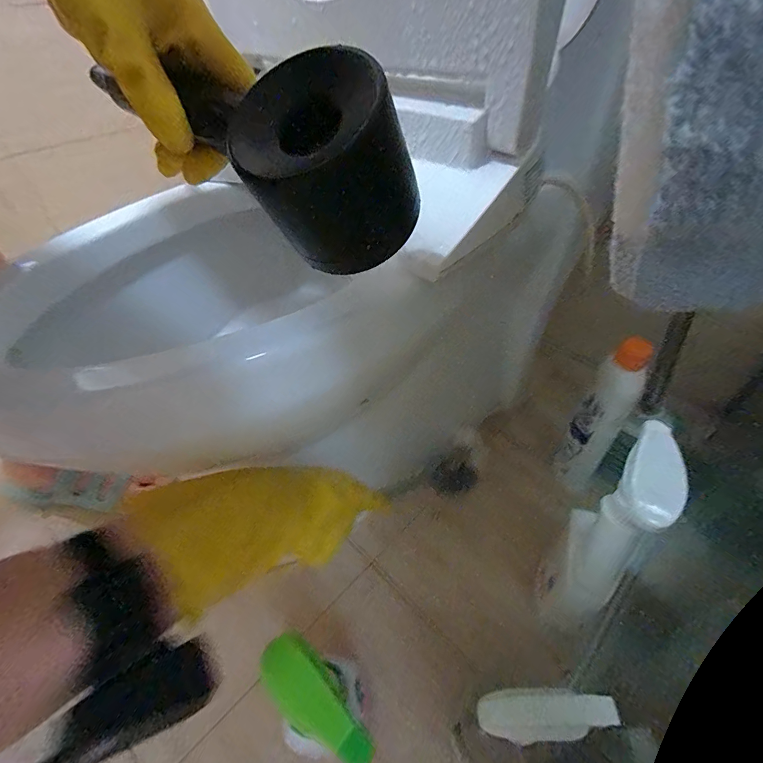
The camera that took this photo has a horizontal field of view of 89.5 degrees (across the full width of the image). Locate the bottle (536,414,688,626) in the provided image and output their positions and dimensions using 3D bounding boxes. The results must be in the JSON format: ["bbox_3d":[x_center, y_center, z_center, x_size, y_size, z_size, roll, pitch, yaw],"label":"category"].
[{"bbox_3d":[0.212,0.169,0.386,0.060,0.299,0.078,-22,49,-19],"label":"bottle"}]

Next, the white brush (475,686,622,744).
[{"bbox_3d":[0.112,0.228,0.263,0.088,0.011,0.027,-11,45,10],"label":"white brush"}]

